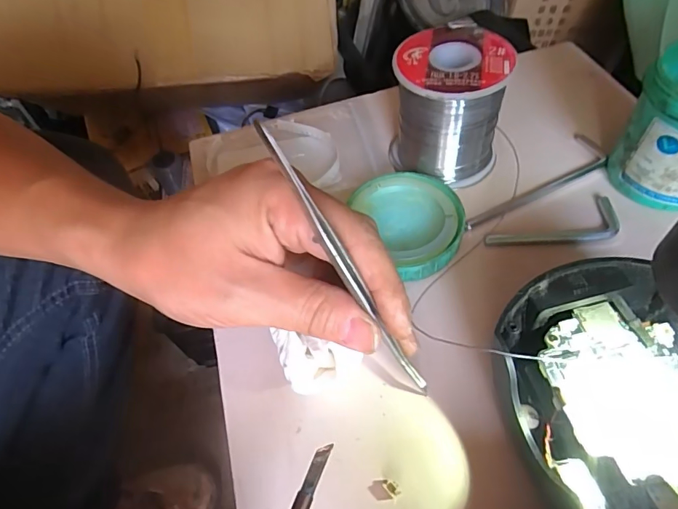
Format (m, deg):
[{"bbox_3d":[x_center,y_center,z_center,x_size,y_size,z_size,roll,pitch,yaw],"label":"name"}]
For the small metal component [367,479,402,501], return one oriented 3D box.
[{"bbox_3d":[0.018,0.096,0.183,0.013,0.004,0.007,-3,54,2],"label":"small metal component"}]

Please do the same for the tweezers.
[{"bbox_3d":[0.005,0.006,0.173,0.004,0.126,0.007,-43,27,-24],"label":"tweezers"}]

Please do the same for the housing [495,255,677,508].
[{"bbox_3d":[0.109,0.058,0.169,0.087,0.046,0.108,-9,54,-3],"label":"housing"}]

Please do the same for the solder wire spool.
[{"bbox_3d":[0.063,-0.086,0.262,0.061,0.064,0.061,8,55,10],"label":"solder wire spool"}]

